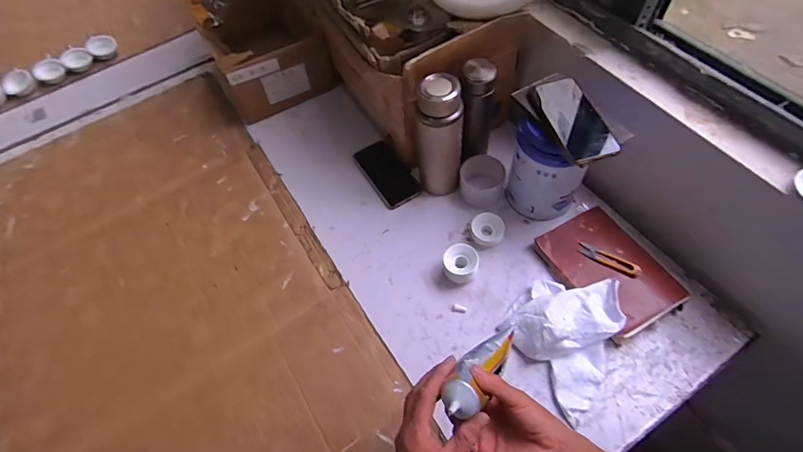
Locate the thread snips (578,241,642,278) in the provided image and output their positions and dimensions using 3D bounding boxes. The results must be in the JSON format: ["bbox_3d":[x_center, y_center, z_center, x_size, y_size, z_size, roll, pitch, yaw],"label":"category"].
[{"bbox_3d":[0.342,0.057,0.703,0.098,0.017,0.028,31,65,21],"label":"thread snips"}]

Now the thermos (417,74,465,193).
[{"bbox_3d":[0.068,-0.147,0.755,0.080,0.244,0.064,3,58,6],"label":"thermos"}]

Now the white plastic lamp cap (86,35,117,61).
[{"bbox_3d":[-0.805,-0.484,1.140,0.071,0.027,0.084,-33,62,-16],"label":"white plastic lamp cap"}]

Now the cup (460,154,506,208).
[{"bbox_3d":[0.152,-0.083,0.804,0.082,0.065,0.093,5,58,7],"label":"cup"}]

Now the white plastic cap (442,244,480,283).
[{"bbox_3d":[0.103,0.069,0.734,0.059,0.051,0.062,-2,58,3],"label":"white plastic cap"}]

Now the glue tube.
[{"bbox_3d":[0.081,0.145,0.426,0.041,0.038,0.132,35,36,23],"label":"glue tube"}]

